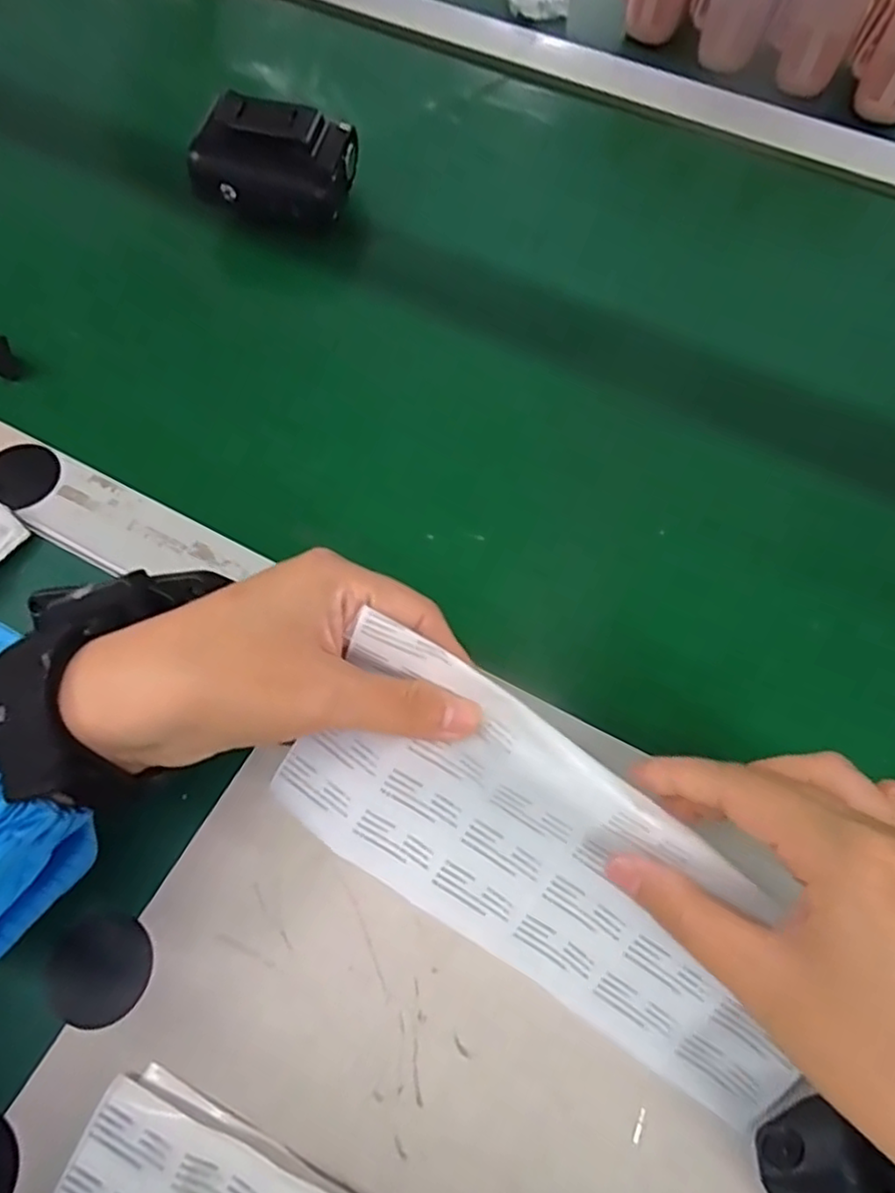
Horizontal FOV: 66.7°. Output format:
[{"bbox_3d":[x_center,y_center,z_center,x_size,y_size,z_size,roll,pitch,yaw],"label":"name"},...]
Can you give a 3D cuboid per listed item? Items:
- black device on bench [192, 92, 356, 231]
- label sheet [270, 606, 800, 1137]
[{"bbox_3d":[-0.100,-0.254,0.395,0.080,0.046,0.057,11,67,5],"label":"black device on bench"},{"bbox_3d":[0.036,0.089,0.222,0.185,0.011,0.082,35,108,4],"label":"label sheet"}]

